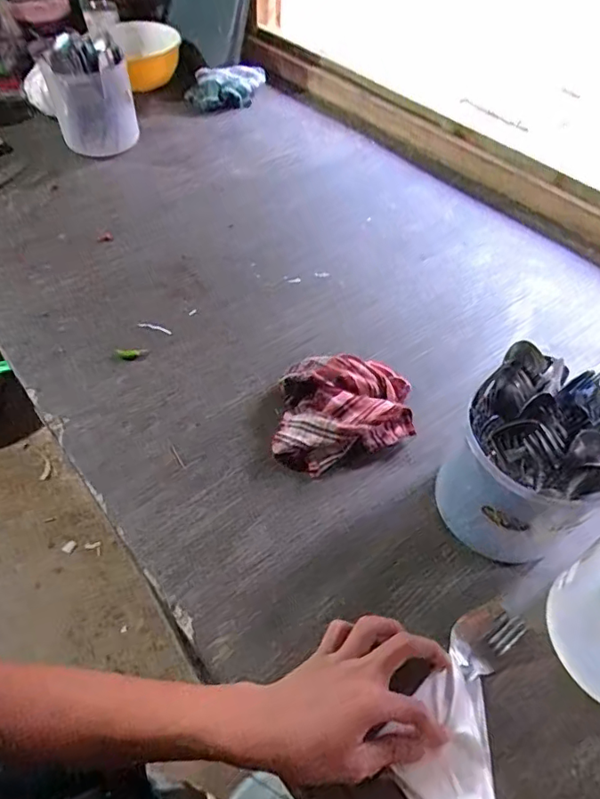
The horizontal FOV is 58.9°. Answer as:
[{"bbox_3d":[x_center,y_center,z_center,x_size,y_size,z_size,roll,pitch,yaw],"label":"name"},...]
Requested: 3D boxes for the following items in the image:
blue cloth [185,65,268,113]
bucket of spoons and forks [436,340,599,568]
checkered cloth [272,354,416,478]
[{"bbox_3d":[-0.156,-0.644,1.107,0.168,0.072,0.067,-14,52,3],"label":"blue cloth"},{"bbox_3d":[0.212,0.059,0.480,0.140,0.187,0.126,27,56,19],"label":"bucket of spoons and forks"},{"bbox_3d":[0.049,0.013,0.601,0.150,0.050,0.137,-1,52,-2],"label":"checkered cloth"}]

